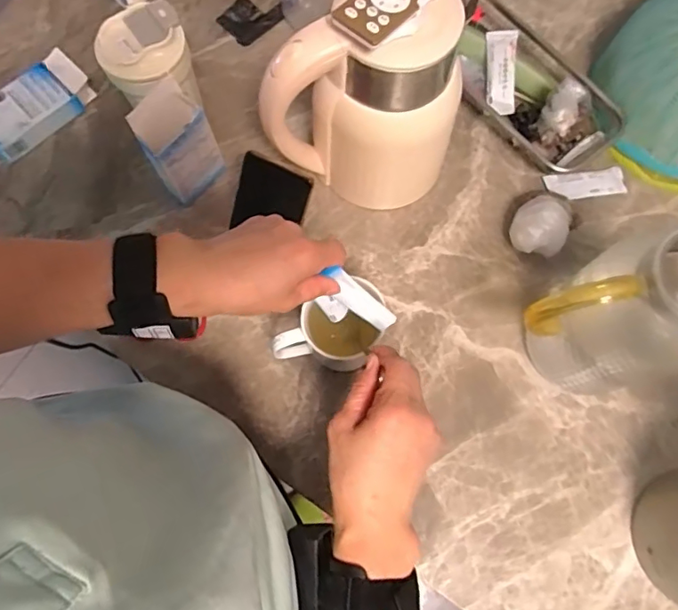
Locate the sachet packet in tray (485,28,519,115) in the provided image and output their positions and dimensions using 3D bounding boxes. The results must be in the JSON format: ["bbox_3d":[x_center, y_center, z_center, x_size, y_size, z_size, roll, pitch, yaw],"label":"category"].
[{"bbox_3d":[0.195,-0.281,0.636,0.034,0.009,0.094,3,100,20],"label":"sachet packet in tray"}]

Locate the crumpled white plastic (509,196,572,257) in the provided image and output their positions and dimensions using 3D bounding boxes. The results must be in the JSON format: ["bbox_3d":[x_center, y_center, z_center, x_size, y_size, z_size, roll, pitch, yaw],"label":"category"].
[{"bbox_3d":[0.225,-0.084,0.593,0.059,0.070,0.062,0,74,0],"label":"crumpled white plastic"}]

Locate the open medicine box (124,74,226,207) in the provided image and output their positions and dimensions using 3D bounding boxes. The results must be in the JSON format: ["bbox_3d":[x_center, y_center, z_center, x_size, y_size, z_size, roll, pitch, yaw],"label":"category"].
[{"bbox_3d":[-0.176,-0.173,0.581,0.040,0.141,0.073,39,77,11],"label":"open medicine box"}]

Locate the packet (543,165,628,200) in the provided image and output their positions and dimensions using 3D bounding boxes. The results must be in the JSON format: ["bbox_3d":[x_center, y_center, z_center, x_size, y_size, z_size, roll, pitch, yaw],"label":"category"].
[{"bbox_3d":[0.303,-0.148,0.642,0.093,0.012,0.037,-5,74,-1],"label":"packet"}]

